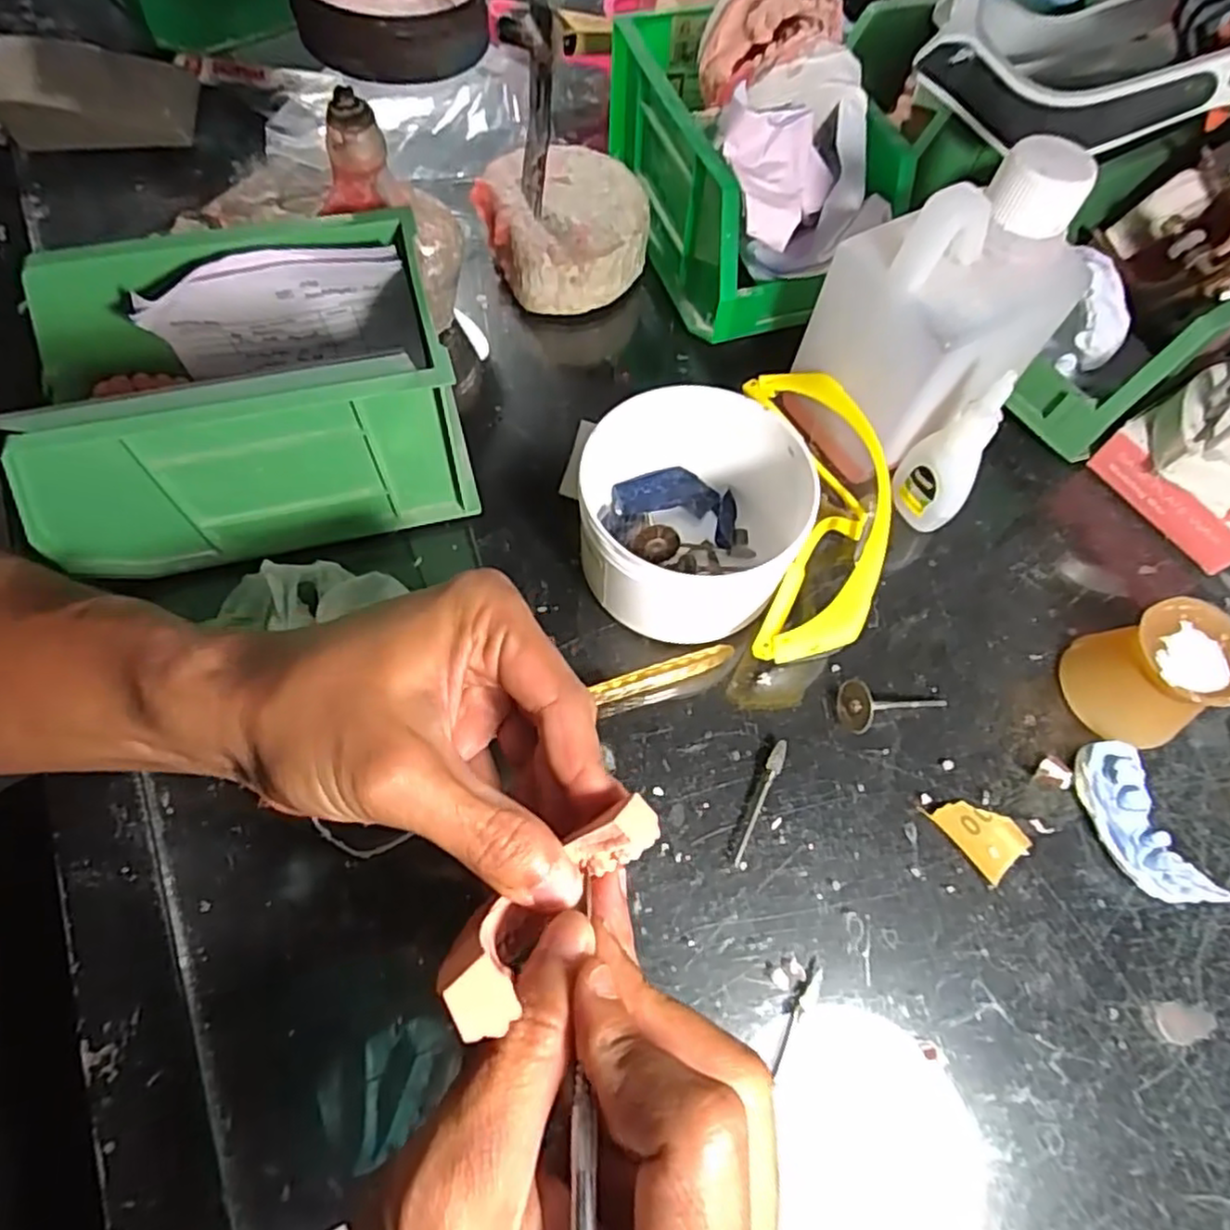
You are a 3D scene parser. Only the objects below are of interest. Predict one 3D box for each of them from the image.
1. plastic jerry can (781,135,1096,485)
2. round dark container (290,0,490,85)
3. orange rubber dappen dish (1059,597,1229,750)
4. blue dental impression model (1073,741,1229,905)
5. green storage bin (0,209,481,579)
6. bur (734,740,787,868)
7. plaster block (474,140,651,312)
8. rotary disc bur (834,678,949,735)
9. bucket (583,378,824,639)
[{"bbox_3d":[0.137,-0.125,0.305,0.078,0.126,0.076,-35,71,-18],"label":"plastic jerry can"},{"bbox_3d":[-0.091,-0.243,0.278,0.070,0.020,0.070,1,65,-3],"label":"round dark container"},{"bbox_3d":[0.220,0.025,0.284,0.047,0.046,0.048,1,65,-3],"label":"orange rubber dappen dish"},{"bbox_3d":[0.201,0.082,0.269,0.022,0.022,0.064,-20,67,-12],"label":"blue dental impression model"},{"bbox_3d":[-0.153,-0.090,0.294,0.155,0.092,0.096,-14,66,-9],"label":"green storage bin"},{"bbox_3d":[0.057,0.073,0.274,0.006,0.005,0.051,25,66,9],"label":"bur"},{"bbox_3d":[-0.028,-0.216,0.387,0.084,0.036,0.089,-19,67,-11],"label":"plaster block"},{"bbox_3d":[0.116,0.038,0.293,0.047,0.018,0.021,-2,64,-18],"label":"rotary disc bur"},{"bbox_3d":[0.033,-0.040,0.296,0.091,0.062,0.091,1,65,-3],"label":"bucket"}]

